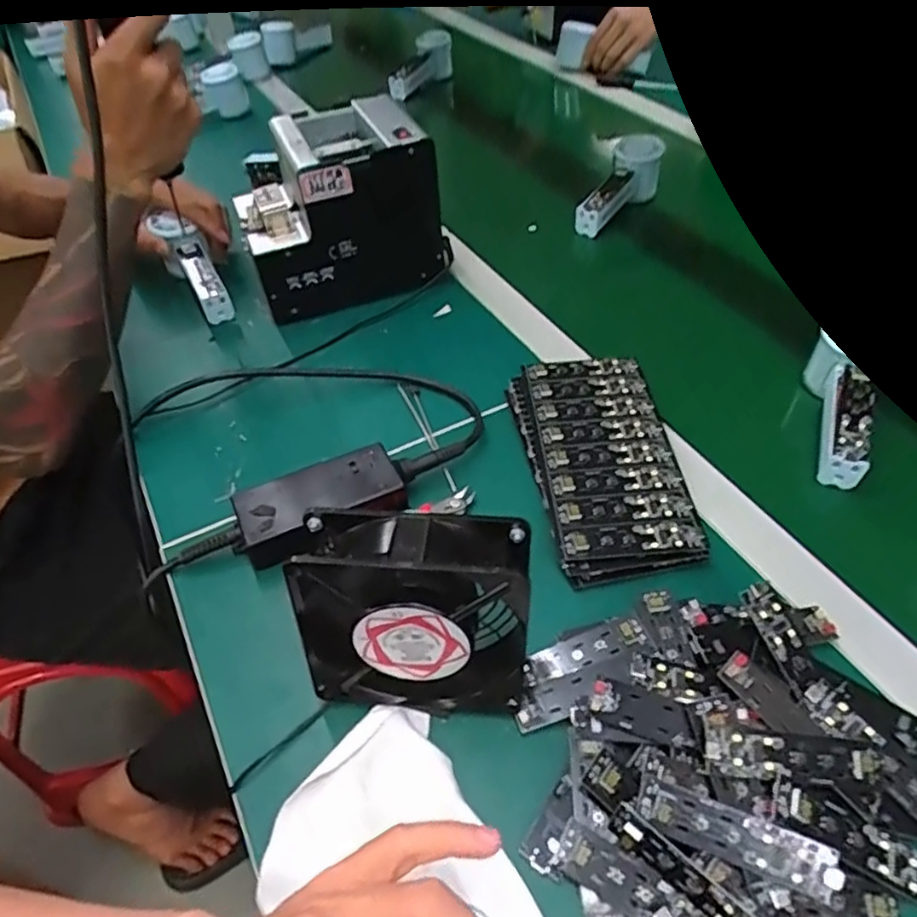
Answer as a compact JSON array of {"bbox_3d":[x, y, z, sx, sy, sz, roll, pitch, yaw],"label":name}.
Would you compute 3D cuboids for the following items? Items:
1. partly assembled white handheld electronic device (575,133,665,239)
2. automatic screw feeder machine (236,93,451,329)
[{"bbox_3d":[0.187,-0.310,0.747,0.054,0.061,0.140,20,53,20],"label":"partly assembled white handheld electronic device"},{"bbox_3d":[-0.120,-0.242,0.631,0.179,0.143,0.133,-22,51,-15],"label":"automatic screw feeder machine"}]

